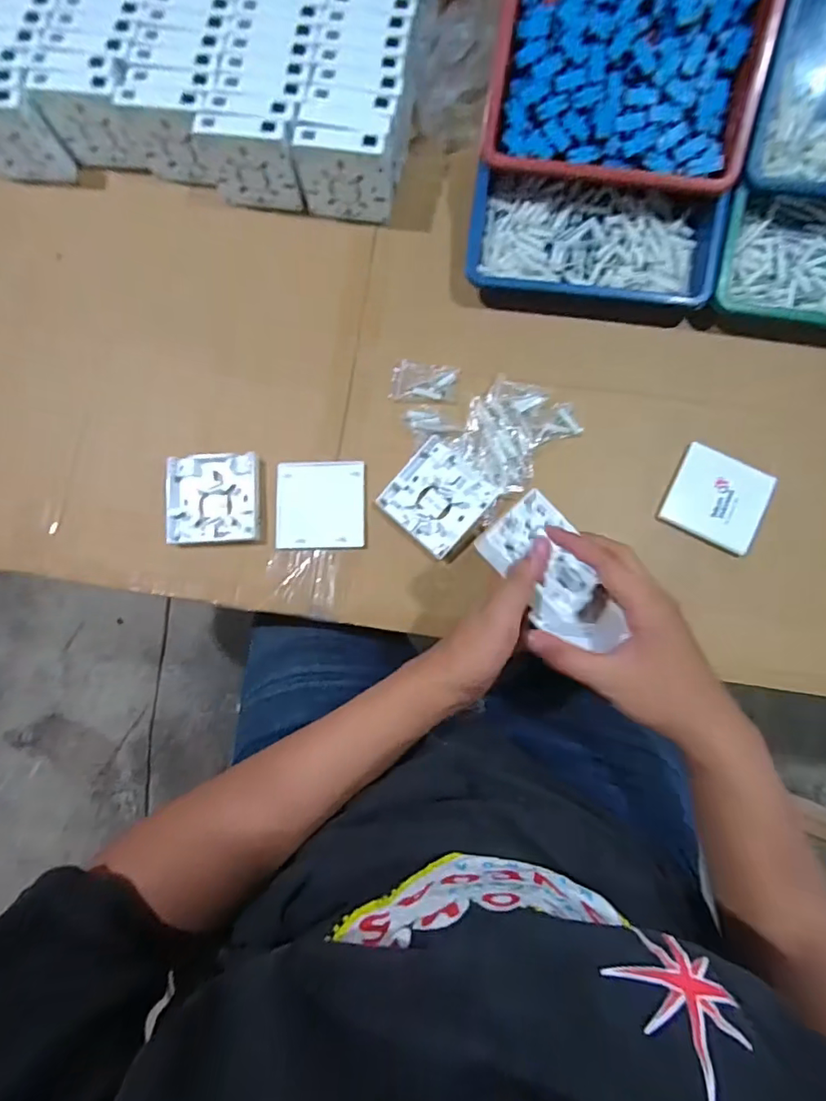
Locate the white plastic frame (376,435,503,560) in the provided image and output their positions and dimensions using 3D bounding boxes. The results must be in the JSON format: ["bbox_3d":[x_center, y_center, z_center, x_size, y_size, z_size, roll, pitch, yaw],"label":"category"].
[{"bbox_3d":[0.025,-0.051,0.505,0.085,0.015,0.088,42,85,7],"label":"white plastic frame"}]

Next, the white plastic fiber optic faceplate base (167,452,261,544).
[{"bbox_3d":[-0.195,-0.051,0.516,0.088,0.019,0.085,-2,82,1],"label":"white plastic fiber optic faceplate base"}]

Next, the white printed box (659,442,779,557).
[{"bbox_3d":[0.288,-0.049,0.495,0.084,0.013,0.083,27,84,5],"label":"white printed box"}]

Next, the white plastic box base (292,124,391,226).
[{"bbox_3d":[-0.067,-0.369,0.518,0.087,0.084,0.024,6,82,2],"label":"white plastic box base"}]

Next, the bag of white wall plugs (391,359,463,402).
[{"bbox_3d":[0.010,-0.168,0.527,0.063,0.010,0.043,15,83,4],"label":"bag of white wall plugs"}]

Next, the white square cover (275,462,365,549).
[{"bbox_3d":[-0.091,-0.045,0.513,0.086,0.009,0.085,-1,82,1],"label":"white square cover"}]

